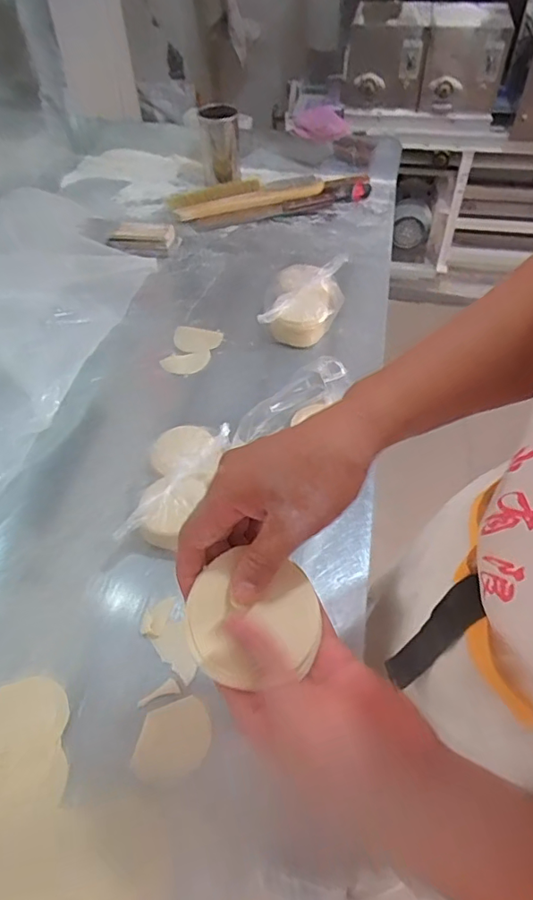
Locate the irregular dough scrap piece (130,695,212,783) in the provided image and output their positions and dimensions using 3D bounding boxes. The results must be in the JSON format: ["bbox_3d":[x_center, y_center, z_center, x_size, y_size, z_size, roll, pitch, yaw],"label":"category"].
[{"bbox_3d":[-0.095,0.288,0.522,0.078,0.004,0.067,-17,46,-8],"label":"irregular dough scrap piece"}]

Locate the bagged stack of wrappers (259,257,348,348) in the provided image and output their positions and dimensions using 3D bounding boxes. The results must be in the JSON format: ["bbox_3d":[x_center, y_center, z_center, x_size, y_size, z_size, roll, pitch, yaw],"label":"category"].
[{"bbox_3d":[0.064,-0.252,0.915,0.132,0.083,0.170,5,52,5],"label":"bagged stack of wrappers"}]

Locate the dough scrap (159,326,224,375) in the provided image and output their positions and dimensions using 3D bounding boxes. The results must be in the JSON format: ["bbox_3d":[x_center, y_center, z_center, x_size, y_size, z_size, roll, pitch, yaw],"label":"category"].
[{"bbox_3d":[-0.127,-0.171,0.886,0.081,0.012,0.103,12,53,11],"label":"dough scrap"}]

